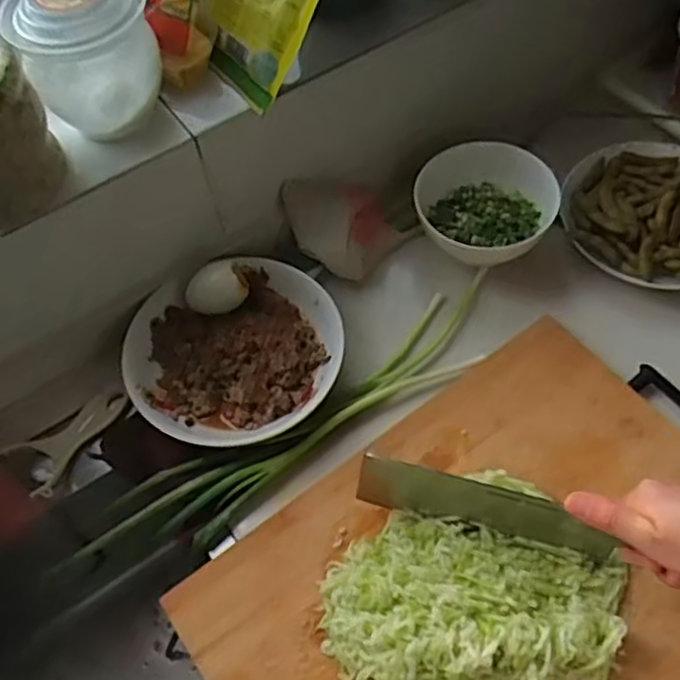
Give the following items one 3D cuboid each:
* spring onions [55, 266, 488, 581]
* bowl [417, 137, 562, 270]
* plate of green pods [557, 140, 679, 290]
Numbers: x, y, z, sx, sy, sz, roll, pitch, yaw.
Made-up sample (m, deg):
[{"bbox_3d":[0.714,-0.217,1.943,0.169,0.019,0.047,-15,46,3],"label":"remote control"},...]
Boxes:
[{"bbox_3d":[-0.024,0.068,0.616,0.417,0.031,0.066,-33,62,-15],"label":"spring onions"},{"bbox_3d":[0.140,-0.118,0.690,0.126,0.074,0.116,-2,58,3],"label":"bowl"},{"bbox_3d":[0.306,-0.127,0.695,0.176,0.027,0.166,-2,58,3],"label":"plate of green pods"}]

